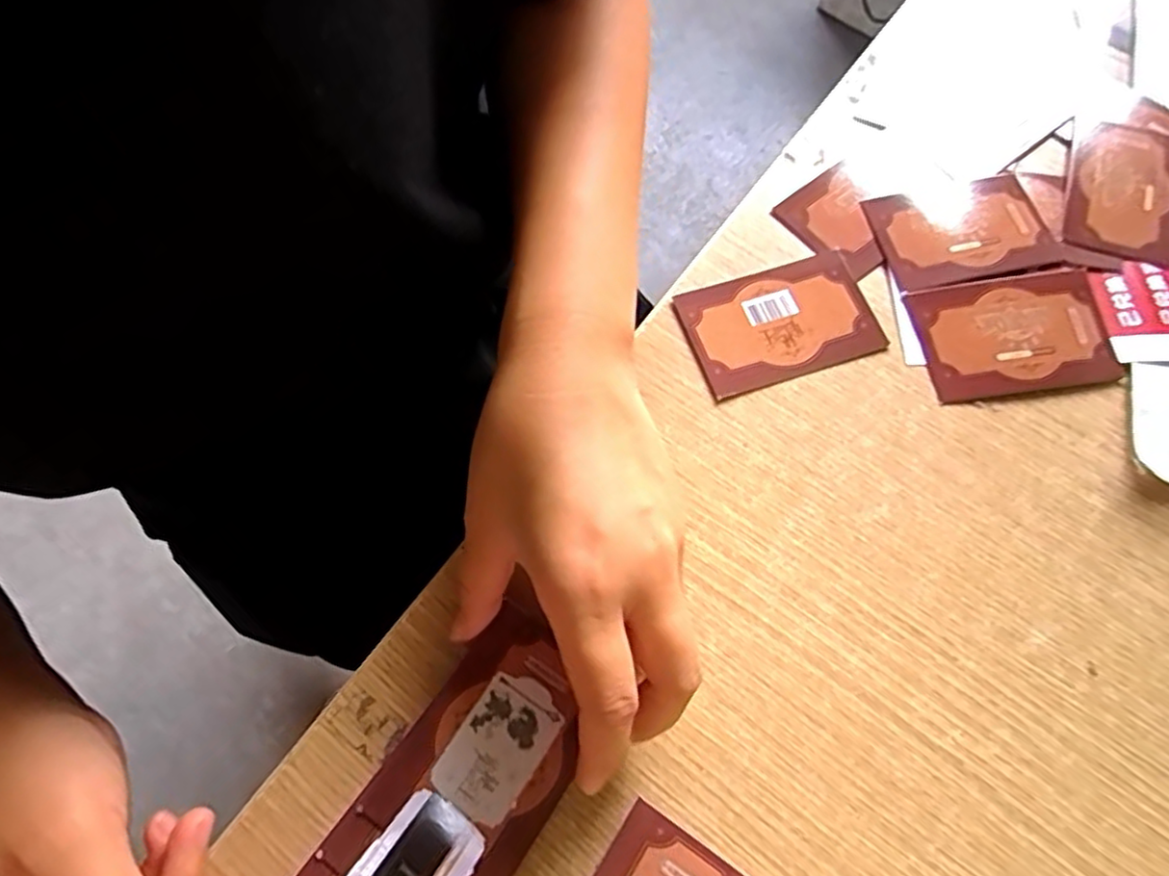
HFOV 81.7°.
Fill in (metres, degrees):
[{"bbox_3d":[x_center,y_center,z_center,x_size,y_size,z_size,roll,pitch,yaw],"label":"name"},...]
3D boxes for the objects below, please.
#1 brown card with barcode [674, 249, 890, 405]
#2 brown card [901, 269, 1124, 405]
[{"bbox_3d":[0.088,-0.052,0.304,0.085,0.004,0.054,-18,70,-8],"label":"brown card with barcode"},{"bbox_3d":[0.192,-0.046,0.303,0.083,0.006,0.055,-9,73,-1],"label":"brown card"}]

